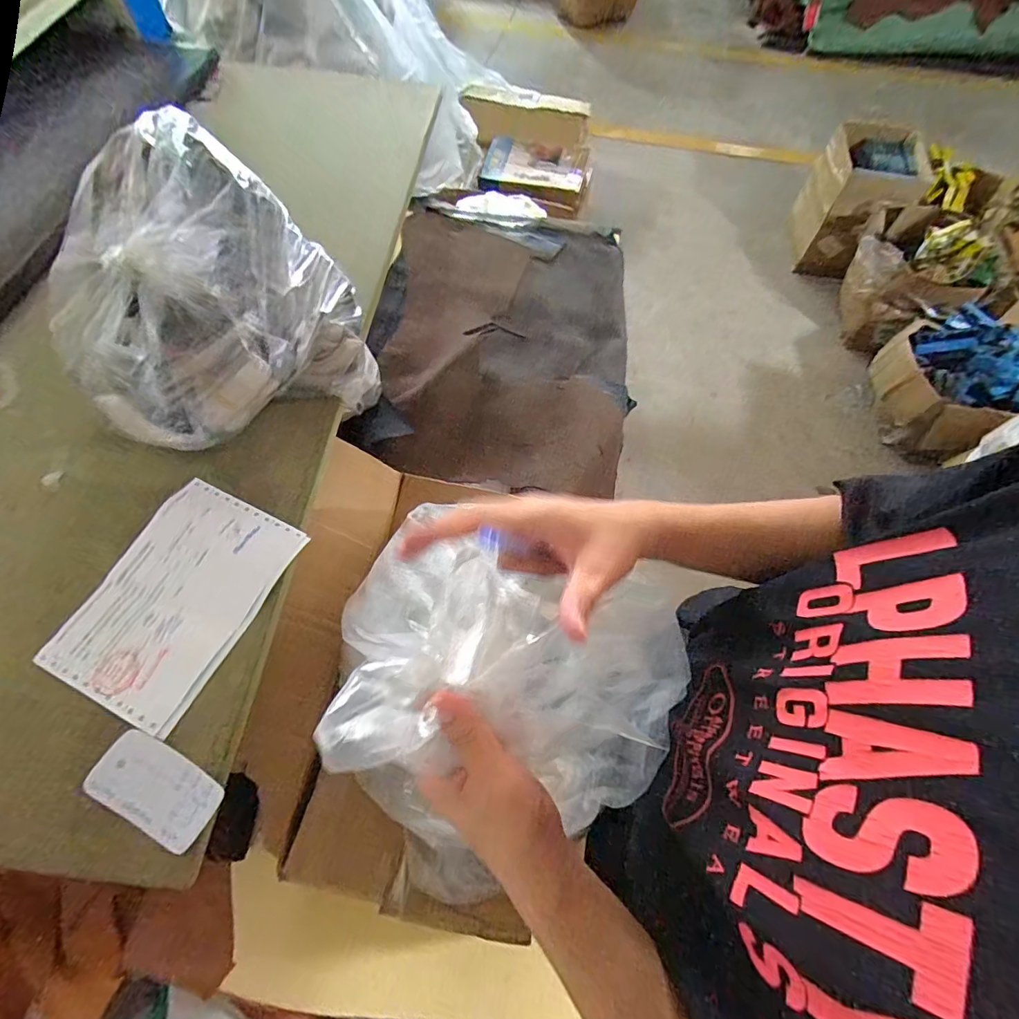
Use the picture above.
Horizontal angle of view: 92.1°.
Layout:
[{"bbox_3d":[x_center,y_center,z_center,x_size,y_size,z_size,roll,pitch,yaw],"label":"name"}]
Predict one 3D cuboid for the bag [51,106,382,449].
[{"bbox_3d":[-0.302,-0.217,0.501,0.260,0.195,0.239,-30,68,-16],"label":"bag"}]

